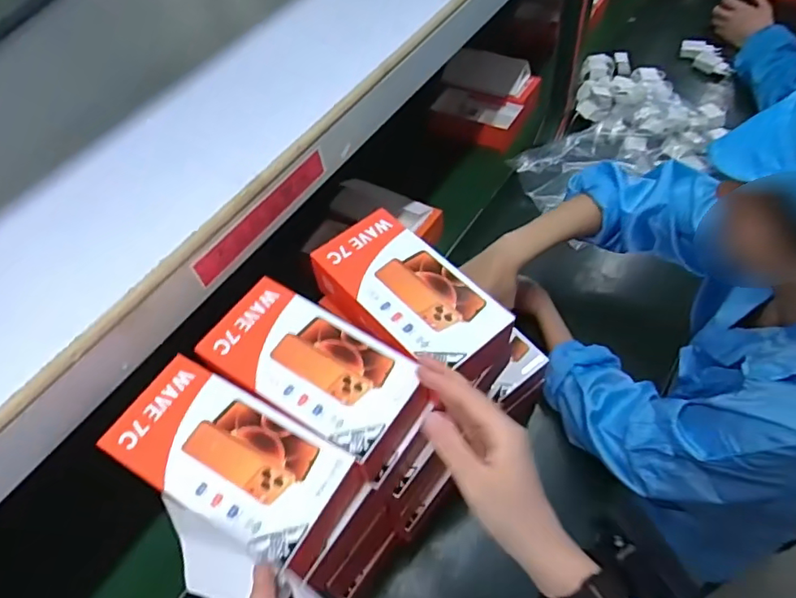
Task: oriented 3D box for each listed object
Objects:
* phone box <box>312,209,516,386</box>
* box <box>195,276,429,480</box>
[{"bbox_3d":[0.011,0.006,0.531,0.098,0.057,0.181,-38,60,-22],"label":"phone box"},{"bbox_3d":[-0.074,0.066,0.486,0.186,0.061,0.098,30,61,18],"label":"box"}]

